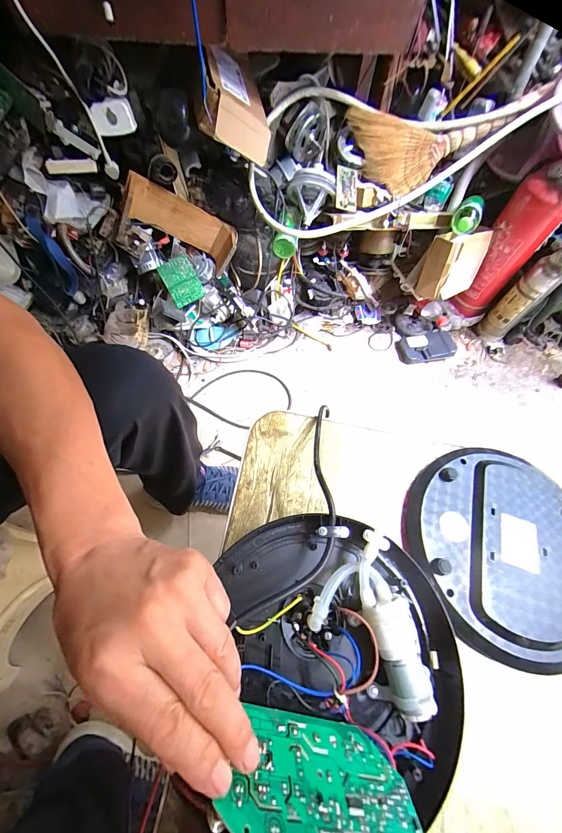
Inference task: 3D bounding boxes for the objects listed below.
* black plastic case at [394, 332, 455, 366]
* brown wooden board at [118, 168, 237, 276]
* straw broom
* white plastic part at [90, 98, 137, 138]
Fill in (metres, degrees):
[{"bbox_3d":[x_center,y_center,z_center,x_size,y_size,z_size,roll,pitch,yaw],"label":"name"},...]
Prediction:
[{"bbox_3d":[0.481,-0.228,1.035,0.184,0.045,0.111,-13,65,-10],"label":"black plastic case"},{"bbox_3d":[-0.283,-0.528,0.881,0.293,0.127,0.114,11,59,-32],"label":"brown wooden board"},{"bbox_3d":[0.438,-0.734,0.849,0.506,0.193,0.065,-8,34,-2],"label":"straw broom"},{"bbox_3d":[-0.366,-0.653,0.686,0.083,0.055,0.022,-16,66,-11],"label":"white plastic part"}]

